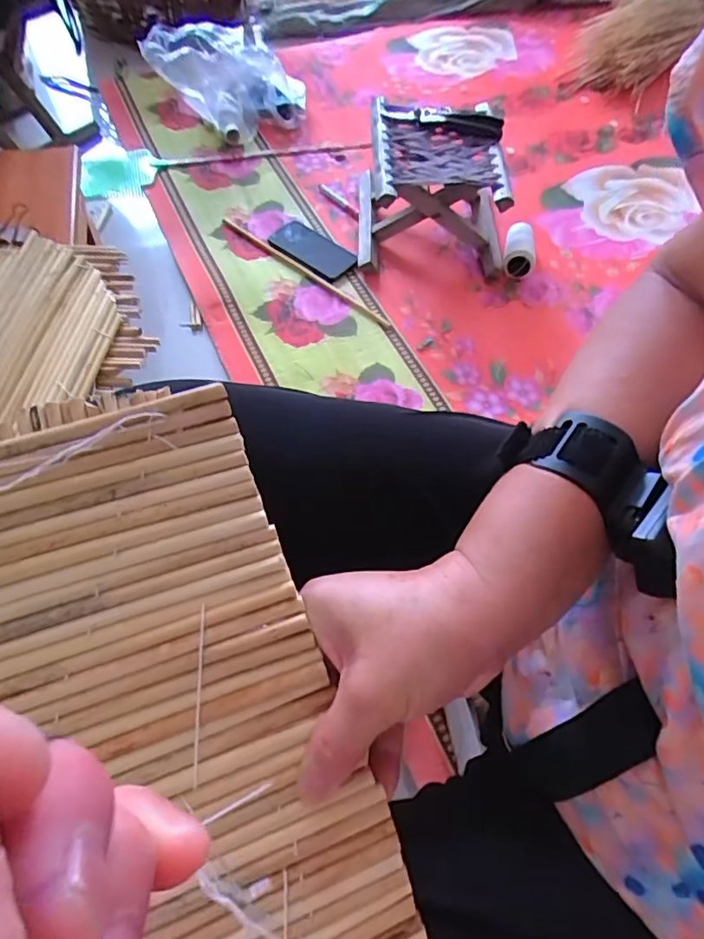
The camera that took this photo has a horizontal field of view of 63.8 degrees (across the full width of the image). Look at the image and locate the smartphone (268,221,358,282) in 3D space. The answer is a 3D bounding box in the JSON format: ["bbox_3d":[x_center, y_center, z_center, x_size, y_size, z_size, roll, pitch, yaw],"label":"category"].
[{"bbox_3d":[-0.072,-0.385,0.998,0.150,0.015,0.075,35,67,8],"label":"smartphone"}]

